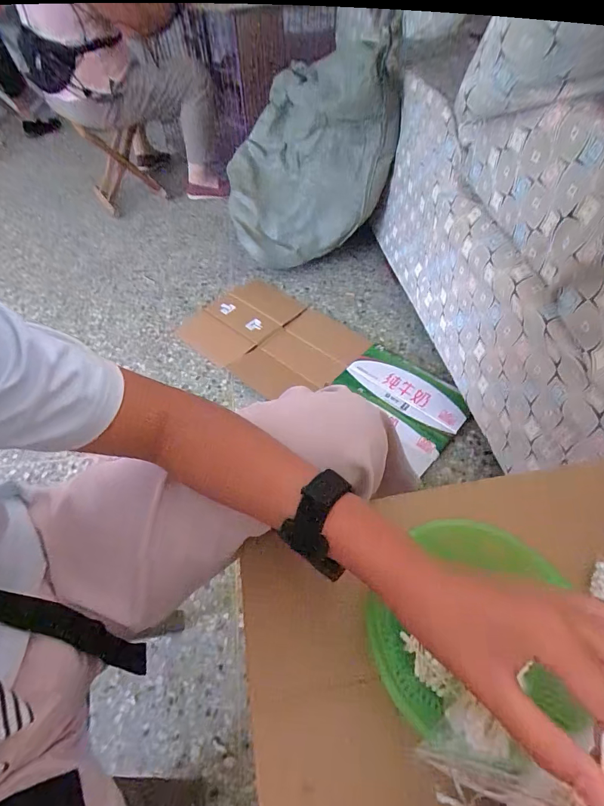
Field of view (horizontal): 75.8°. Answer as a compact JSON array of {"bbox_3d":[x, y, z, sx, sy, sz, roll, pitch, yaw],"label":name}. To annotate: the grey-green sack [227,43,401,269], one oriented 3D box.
[{"bbox_3d":[0.009,-0.802,1.340,0.567,0.539,0.387,10,53,9],"label":"grey-green sack"}]

